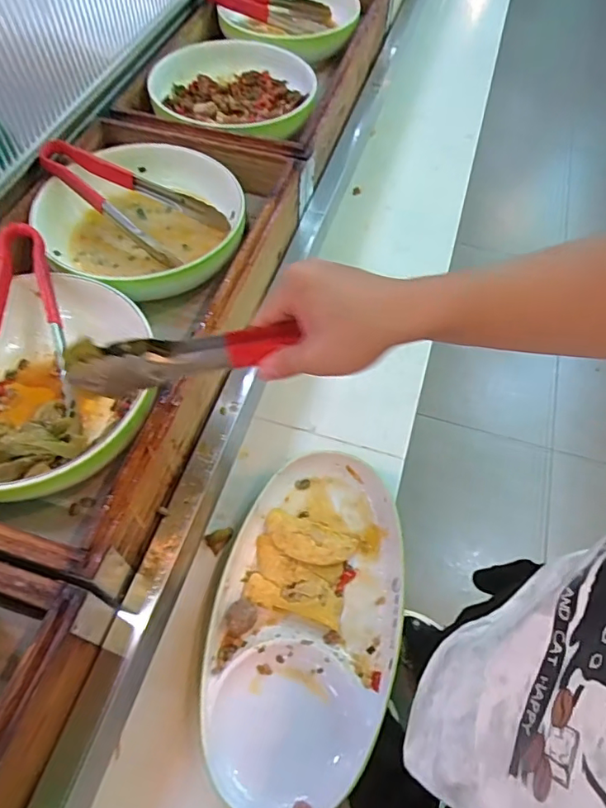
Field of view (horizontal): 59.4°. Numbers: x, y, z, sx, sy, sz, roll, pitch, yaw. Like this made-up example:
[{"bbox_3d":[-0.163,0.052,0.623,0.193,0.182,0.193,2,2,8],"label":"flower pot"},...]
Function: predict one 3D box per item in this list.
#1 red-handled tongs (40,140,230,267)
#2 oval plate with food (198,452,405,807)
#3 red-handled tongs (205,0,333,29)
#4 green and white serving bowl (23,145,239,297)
[{"bbox_3d":[-0.214,-0.237,0.642,0.237,0.040,0.097,23,66,-5],"label":"red-handled tongs"},{"bbox_3d":[0.007,0.219,0.569,0.189,0.042,0.350,12,62,10],"label":"oval plate with food"},{"bbox_3d":[-0.056,-0.670,0.895,0.217,0.033,0.048,2,59,-15],"label":"red-handled tongs"},{"bbox_3d":[-0.194,-0.216,0.642,0.239,0.064,0.223,-2,60,3],"label":"green and white serving bowl"}]

